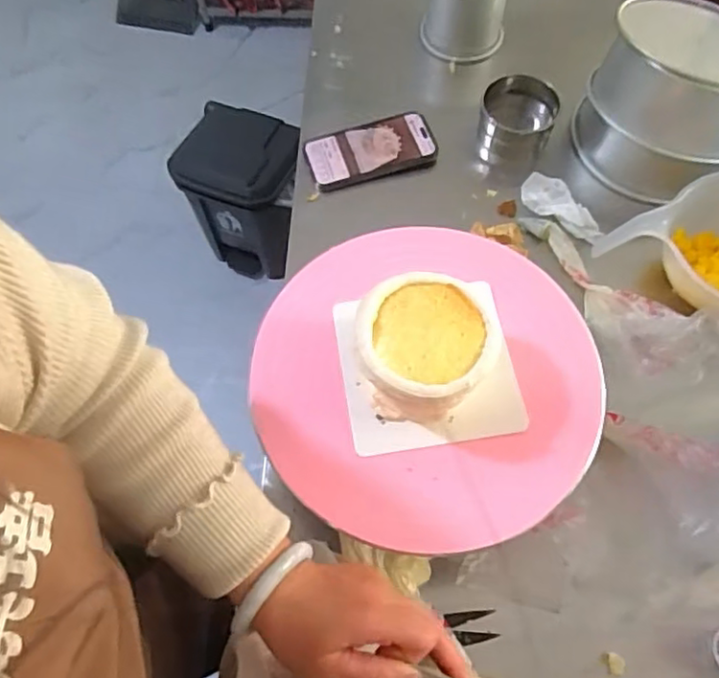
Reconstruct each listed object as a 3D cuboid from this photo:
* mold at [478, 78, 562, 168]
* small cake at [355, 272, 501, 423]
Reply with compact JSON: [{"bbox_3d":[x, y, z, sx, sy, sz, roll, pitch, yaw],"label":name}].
[{"bbox_3d":[0.193,-0.269,0.792,0.090,0.047,0.099,17,66,9],"label":"mold"},{"bbox_3d":[0.050,0.010,0.506,0.101,0.070,0.102,0,64,1],"label":"small cake"}]

